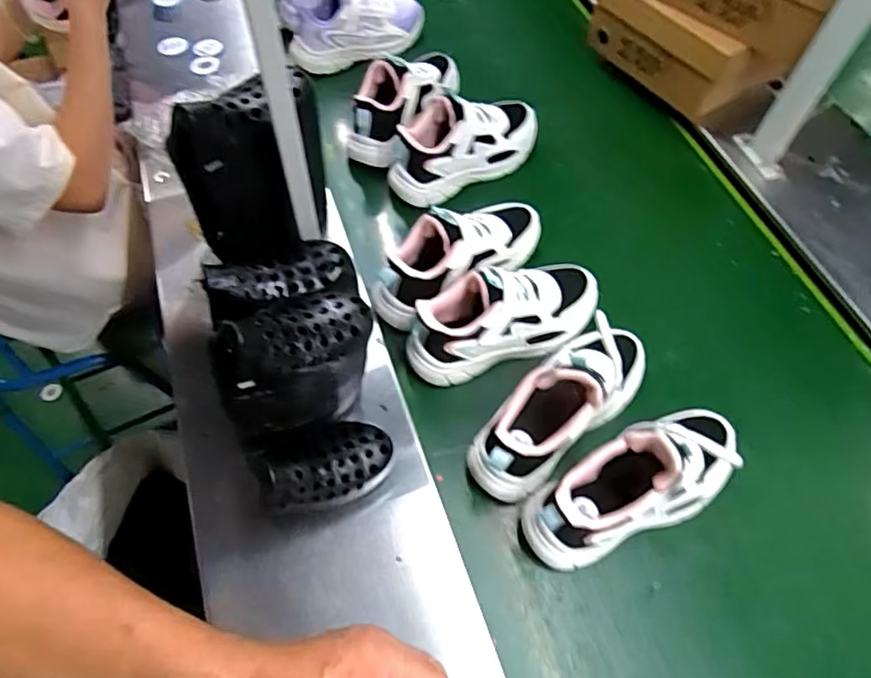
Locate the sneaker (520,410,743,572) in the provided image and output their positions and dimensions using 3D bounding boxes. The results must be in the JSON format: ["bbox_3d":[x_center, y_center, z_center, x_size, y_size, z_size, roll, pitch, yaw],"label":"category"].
[{"bbox_3d":[0.201,0.135,0.563,0.237,0.131,0.082,-22,62,-14],"label":"sneaker"}]

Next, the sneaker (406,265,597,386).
[{"bbox_3d":[0.089,-0.021,0.667,0.240,0.110,0.101,-24,63,-15],"label":"sneaker"}]

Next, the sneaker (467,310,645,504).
[{"bbox_3d":[0.136,0.057,0.606,0.088,0.134,0.239,40,66,20],"label":"sneaker"}]

